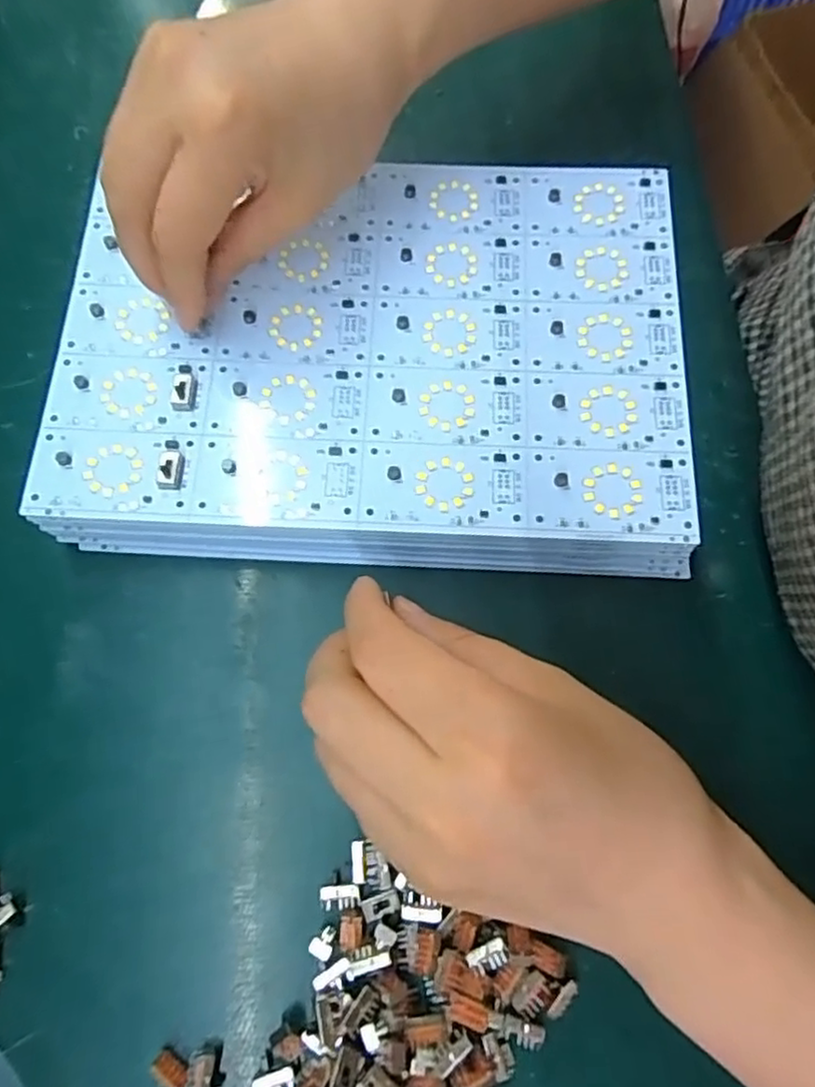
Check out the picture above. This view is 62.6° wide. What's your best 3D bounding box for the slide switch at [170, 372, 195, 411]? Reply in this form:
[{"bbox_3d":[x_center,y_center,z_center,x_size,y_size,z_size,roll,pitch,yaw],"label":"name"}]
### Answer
[{"bbox_3d":[-0.085,-0.058,0.252,0.009,0.004,0.016,-2,73,-2],"label":"slide switch"}]

